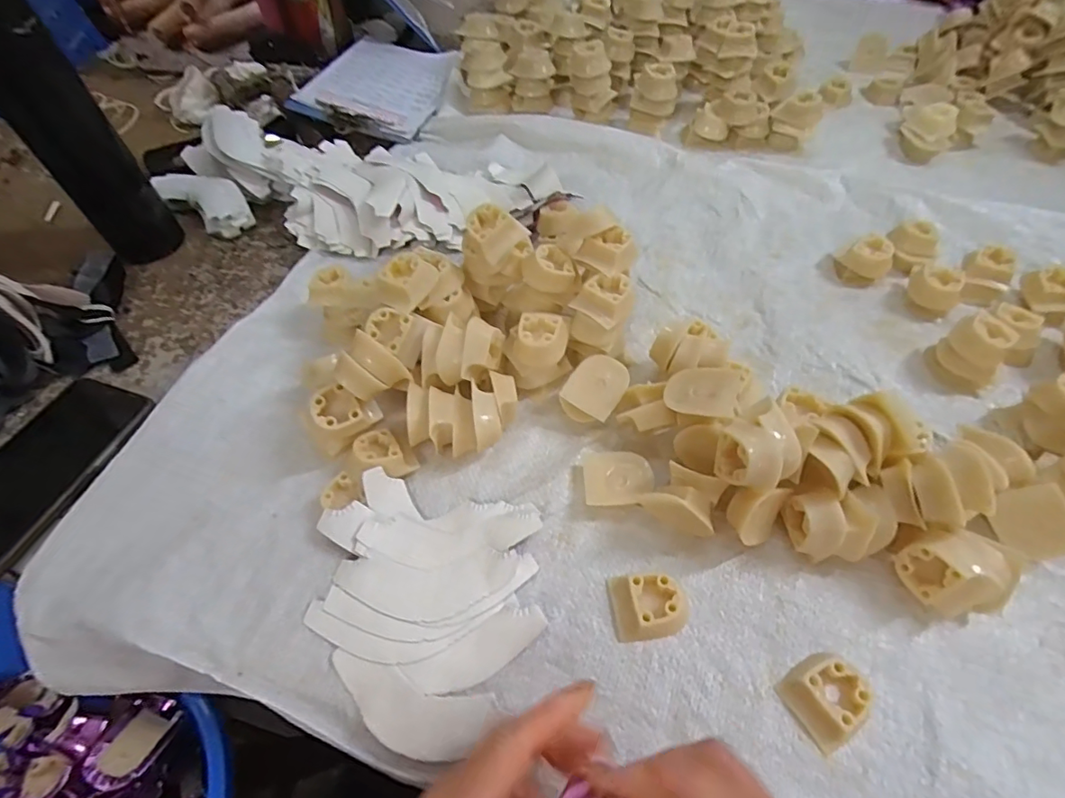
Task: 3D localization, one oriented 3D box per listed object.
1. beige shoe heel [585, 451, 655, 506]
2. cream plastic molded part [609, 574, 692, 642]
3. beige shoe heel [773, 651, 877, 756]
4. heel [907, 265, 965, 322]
[{"bbox_3d":[0.059,0.057,0.363,0.046,0.015,0.042,-1,55,0],"label":"beige shoe heel"},{"bbox_3d":[0.072,0.125,0.316,0.047,0.016,0.036,-5,55,-2],"label":"cream plastic molded part"},{"bbox_3d":[0.163,0.164,0.287,0.041,0.018,0.038,-29,59,-18],"label":"beige shoe heel"},{"bbox_3d":[0.344,-0.094,0.449,0.032,0.032,0.040,14,56,10],"label":"heel"}]

